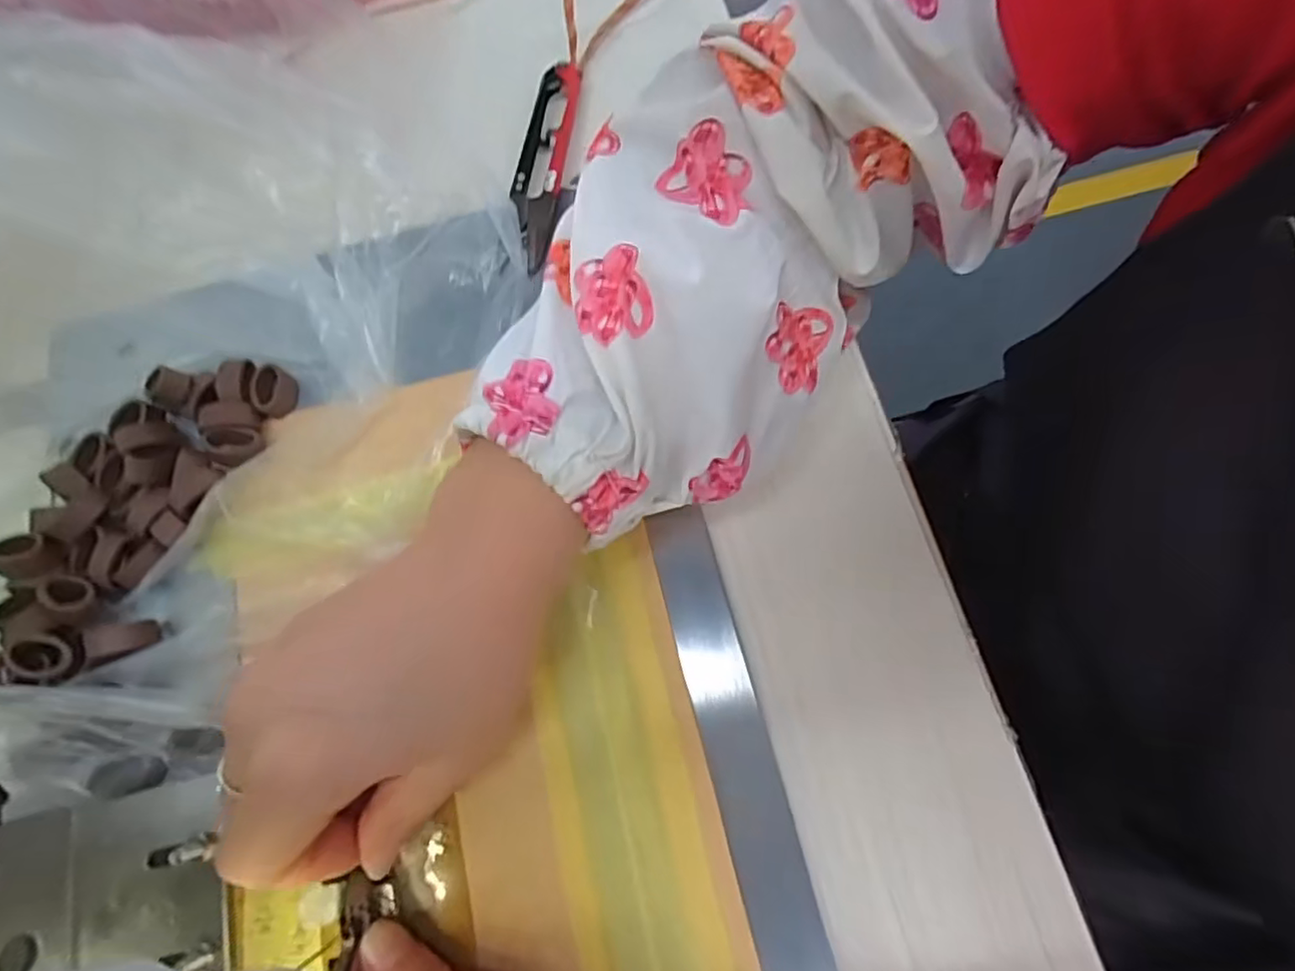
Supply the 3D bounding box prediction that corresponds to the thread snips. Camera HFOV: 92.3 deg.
[{"bbox_3d":[-0.047,-0.142,0.274,0.022,0.009,0.100,5,74,6],"label":"thread snips"}]

